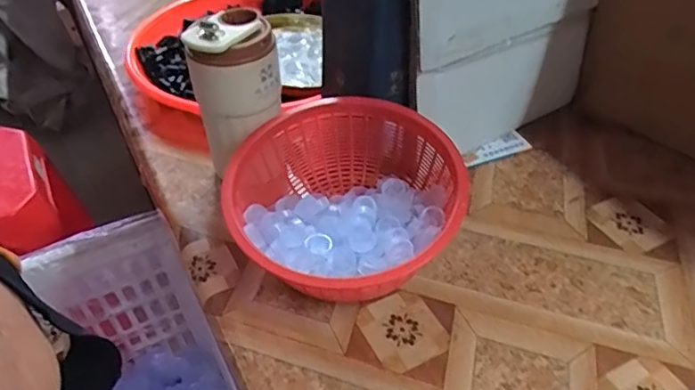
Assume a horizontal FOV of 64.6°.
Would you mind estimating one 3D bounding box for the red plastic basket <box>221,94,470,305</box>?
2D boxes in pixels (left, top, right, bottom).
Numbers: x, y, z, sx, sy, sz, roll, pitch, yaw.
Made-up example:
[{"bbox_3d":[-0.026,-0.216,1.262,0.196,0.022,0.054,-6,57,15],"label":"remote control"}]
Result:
[{"bbox_3d":[-0.004,0.014,0.450,0.173,0.097,0.178,-2,43,2],"label":"red plastic basket"}]

